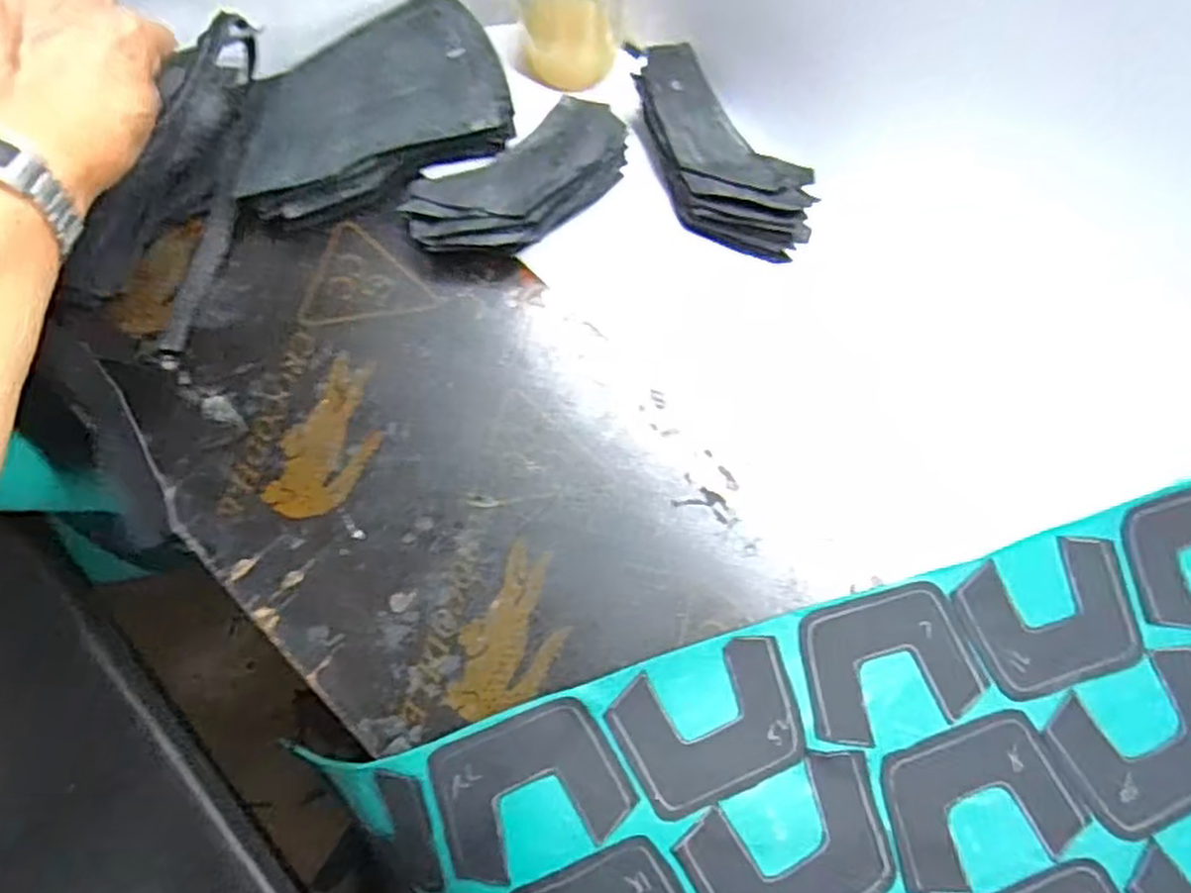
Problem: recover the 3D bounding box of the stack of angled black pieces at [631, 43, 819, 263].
[{"bbox_3d":[0.076,-0.190,0.501,0.068,0.046,0.156,-36,77,-9],"label":"stack of angled black pieces"}]

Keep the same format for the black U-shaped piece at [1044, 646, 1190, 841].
[{"bbox_3d":[0.319,0.169,0.429,0.108,0.007,0.078,-22,75,-6],"label":"black U-shaped piece"}]

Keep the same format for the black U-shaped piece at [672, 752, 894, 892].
[{"bbox_3d":[0.110,0.223,0.410,0.112,0.005,0.076,-27,76,-7],"label":"black U-shaped piece"}]

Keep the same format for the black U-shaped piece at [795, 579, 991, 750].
[{"bbox_3d":[0.171,0.125,0.437,0.100,0.004,0.076,-13,75,-3],"label":"black U-shaped piece"}]

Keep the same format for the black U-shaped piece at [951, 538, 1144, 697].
[{"bbox_3d":[0.272,0.101,0.445,0.101,0.004,0.077,-16,75,-4],"label":"black U-shaped piece"}]

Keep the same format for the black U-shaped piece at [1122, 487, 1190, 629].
[{"bbox_3d":[0.370,0.063,0.455,0.098,0.006,0.075,-14,75,-4],"label":"black U-shaped piece"}]

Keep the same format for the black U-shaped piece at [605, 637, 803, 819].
[{"bbox_3d":[0.066,0.159,0.426,0.102,0.008,0.074,-20,75,-5],"label":"black U-shaped piece"}]

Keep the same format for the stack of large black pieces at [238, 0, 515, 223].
[{"bbox_3d":[-0.150,-0.225,0.495,0.172,0.034,0.115,-19,75,-5],"label":"stack of large black pieces"}]

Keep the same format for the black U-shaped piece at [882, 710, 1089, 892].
[{"bbox_3d":[0.211,0.196,0.417,0.105,0.004,0.074,-19,75,-5],"label":"black U-shaped piece"}]

